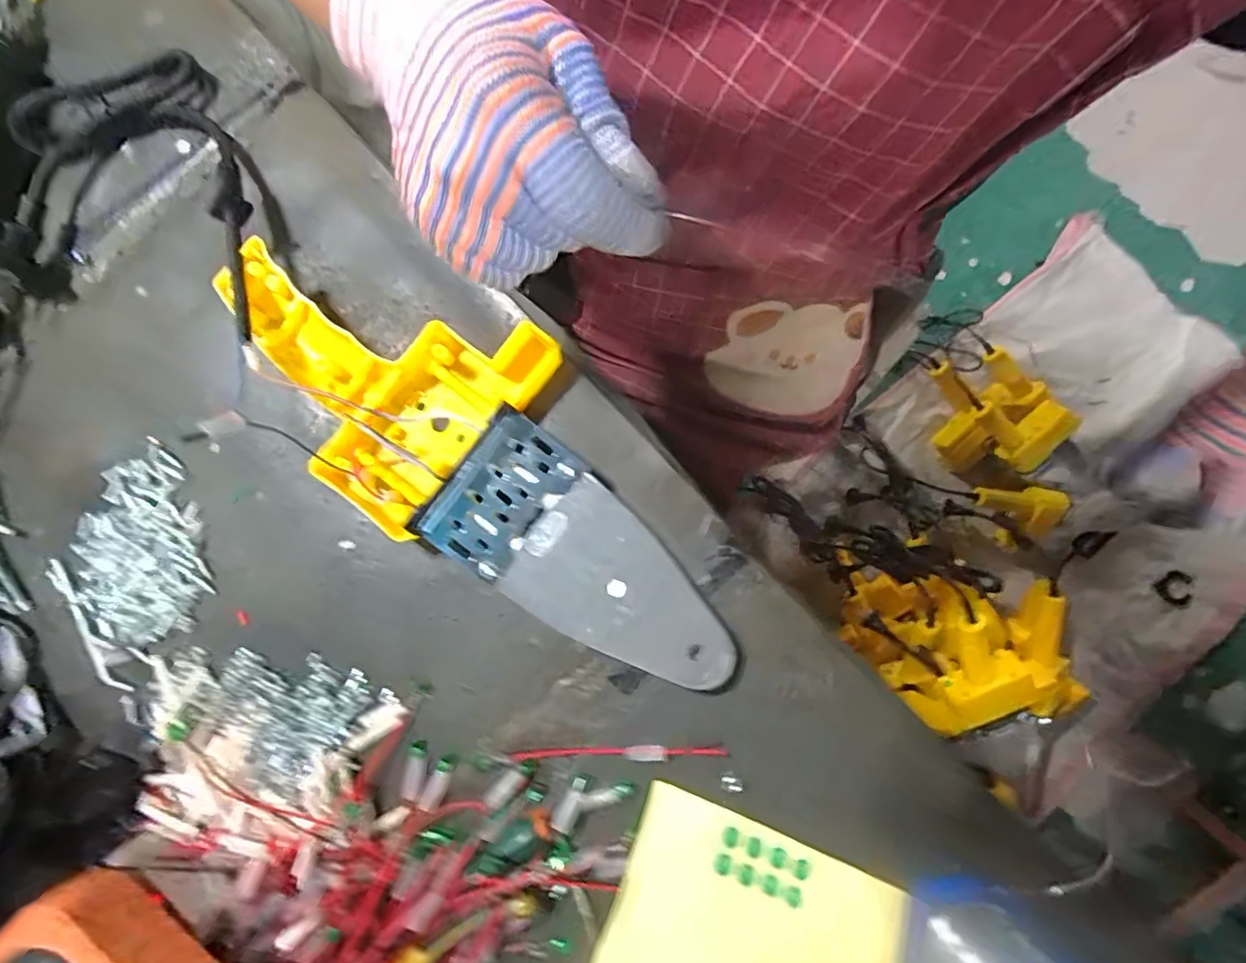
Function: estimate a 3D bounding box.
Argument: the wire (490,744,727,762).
[{"bbox_3d":[-0.007,0.134,0.282,0.113,0.004,0.007,0,76,0],"label":"wire"}]

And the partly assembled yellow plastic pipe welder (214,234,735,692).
[{"bbox_3d":[-0.059,-0.015,0.289,0.291,0.047,0.123,29,85,7],"label":"partly assembled yellow plastic pipe welder"}]

